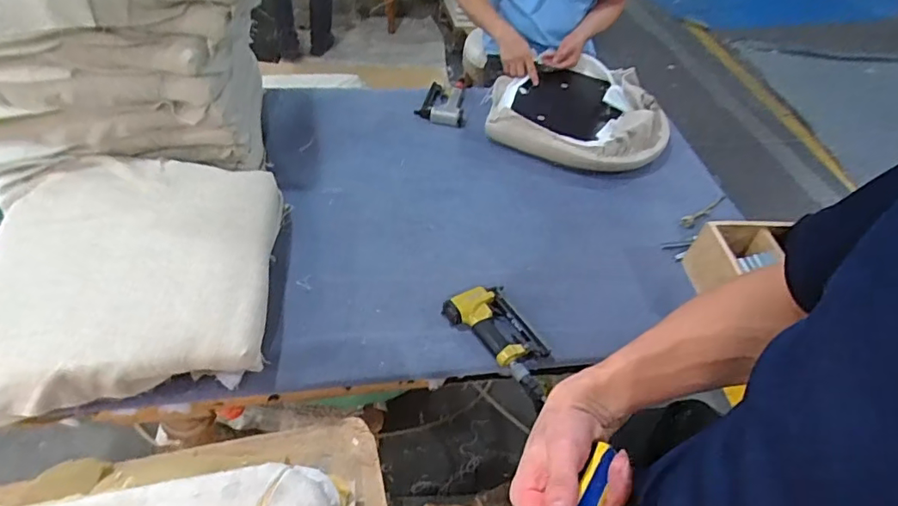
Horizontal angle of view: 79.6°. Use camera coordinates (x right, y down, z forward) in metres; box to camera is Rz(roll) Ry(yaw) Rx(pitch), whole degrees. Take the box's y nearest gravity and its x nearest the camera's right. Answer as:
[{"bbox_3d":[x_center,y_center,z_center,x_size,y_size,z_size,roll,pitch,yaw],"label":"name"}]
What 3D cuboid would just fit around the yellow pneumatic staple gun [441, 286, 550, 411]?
[{"bbox_3d":[0.114,0.166,1.076,0.134,0.049,0.252,-28,56,-26],"label":"yellow pneumatic staple gun"}]

